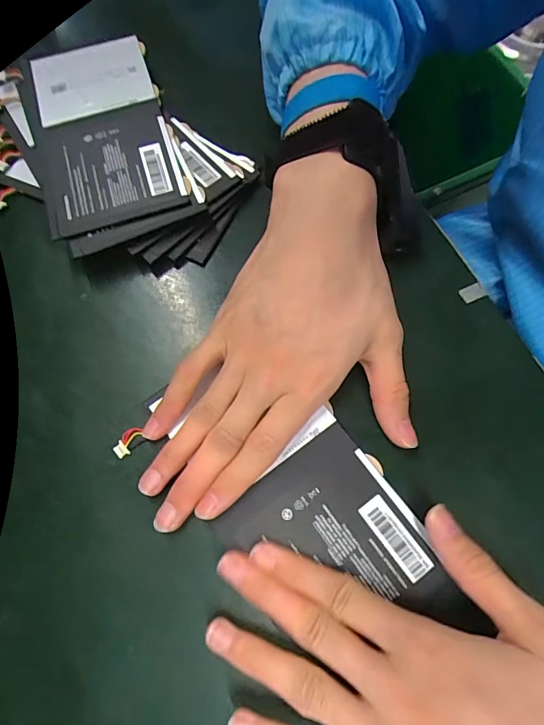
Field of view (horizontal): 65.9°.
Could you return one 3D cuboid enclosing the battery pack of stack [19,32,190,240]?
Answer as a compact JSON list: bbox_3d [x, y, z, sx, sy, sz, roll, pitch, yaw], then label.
[{"bbox_3d":[-0.121,-0.160,0.289,0.093,0.010,0.155,-18,72,-2],"label":"battery pack of stack"}]

